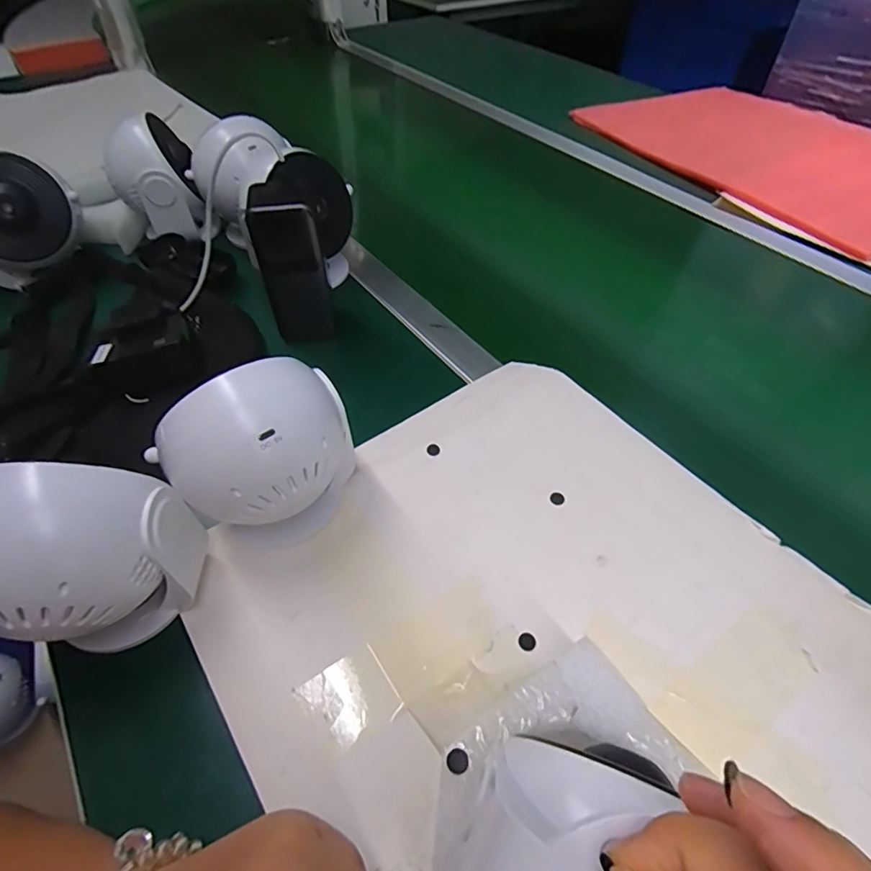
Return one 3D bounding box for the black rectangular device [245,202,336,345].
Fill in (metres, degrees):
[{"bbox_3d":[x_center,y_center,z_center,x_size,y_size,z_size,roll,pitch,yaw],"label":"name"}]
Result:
[{"bbox_3d":[-0.121,-0.135,0.440,0.053,0.129,0.015,-22,52,-18],"label":"black rectangular device"}]

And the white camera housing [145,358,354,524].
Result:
[{"bbox_3d":[-0.103,0.018,0.319,0.109,0.123,0.070,-32,56,-25],"label":"white camera housing"}]

